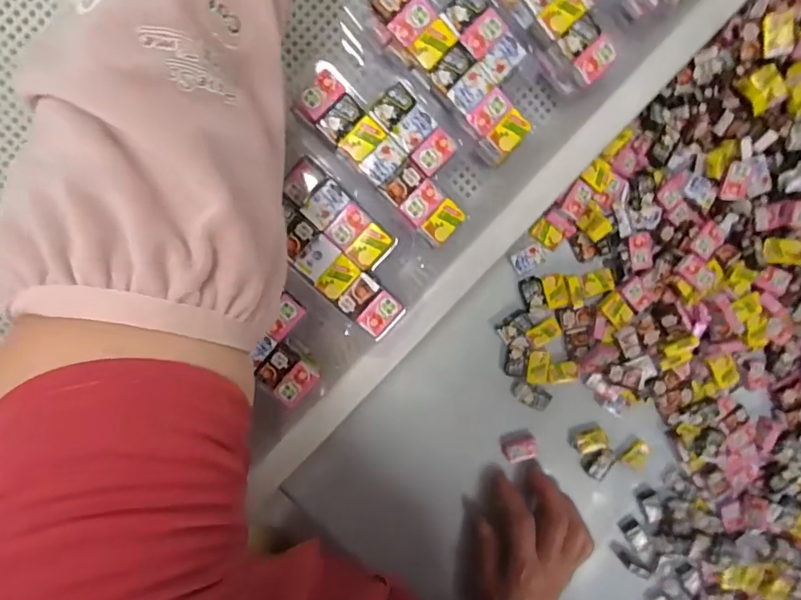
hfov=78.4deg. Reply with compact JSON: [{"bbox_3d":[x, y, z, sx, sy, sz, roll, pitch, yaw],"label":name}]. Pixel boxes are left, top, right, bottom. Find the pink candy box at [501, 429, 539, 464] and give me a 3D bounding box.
[{"bbox_3d":[0.098,0.119,0.405,0.027,0.013,0.024,-19,101,-4],"label":"pink candy box"}]

